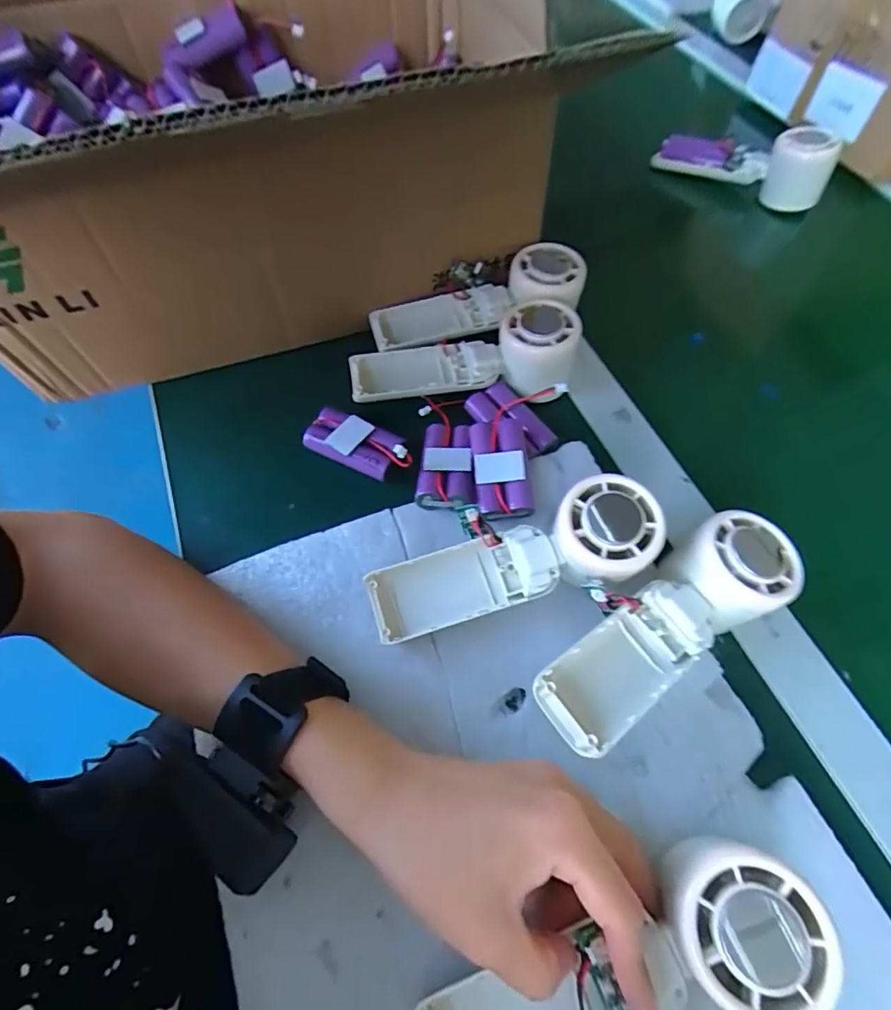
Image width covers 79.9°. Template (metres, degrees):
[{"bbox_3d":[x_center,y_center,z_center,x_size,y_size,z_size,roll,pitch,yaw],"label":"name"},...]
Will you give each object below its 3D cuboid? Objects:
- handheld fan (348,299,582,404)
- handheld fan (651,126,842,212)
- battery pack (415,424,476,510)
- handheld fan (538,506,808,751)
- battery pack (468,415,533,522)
[{"bbox_3d":[0.012,-0.109,0.386,0.164,0.046,0.057,-5,61,-3],"label":"handheld fan"},{"bbox_3d":[0.307,-0.360,0.542,0.164,0.066,0.046,29,65,15],"label":"handheld fan"},{"bbox_3d":[0.003,-0.027,0.358,0.036,0.015,0.065,6,61,3],"label":"battery pack"},{"bbox_3d":[0.116,0.065,0.288,0.163,0.048,0.054,-31,66,-16],"label":"handheld fan"},{"bbox_3d":[0.037,-0.025,0.349,0.036,0.024,0.068,-2,61,-2],"label":"battery pack"}]

